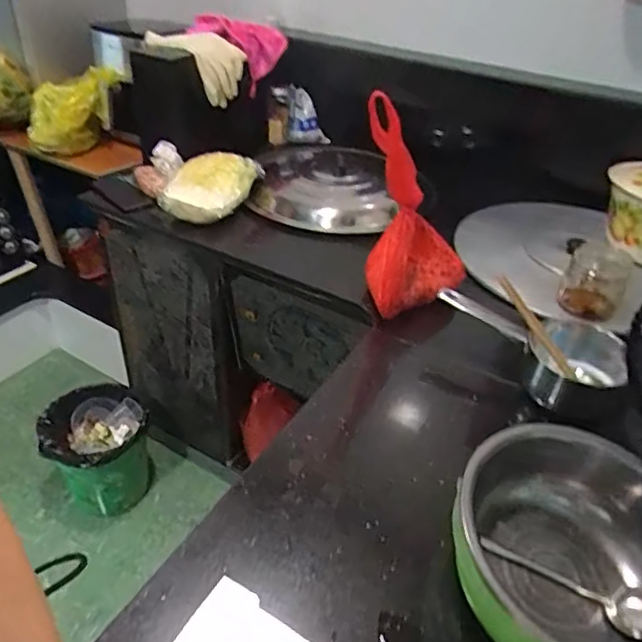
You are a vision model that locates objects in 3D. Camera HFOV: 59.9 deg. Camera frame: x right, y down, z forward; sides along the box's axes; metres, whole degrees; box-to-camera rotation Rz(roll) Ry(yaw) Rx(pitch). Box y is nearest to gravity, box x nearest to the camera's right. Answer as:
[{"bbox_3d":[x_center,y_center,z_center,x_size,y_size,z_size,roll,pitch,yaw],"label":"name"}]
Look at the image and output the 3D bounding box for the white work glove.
[{"bbox_3d":[-0.268,-0.543,1.192,0.211,0.125,0.069,23,40,23],"label":"white work glove"}]

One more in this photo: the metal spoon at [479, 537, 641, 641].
[{"bbox_3d":[0.246,0.254,0.555,0.167,0.028,0.041,26,42,27],"label":"metal spoon"}]

